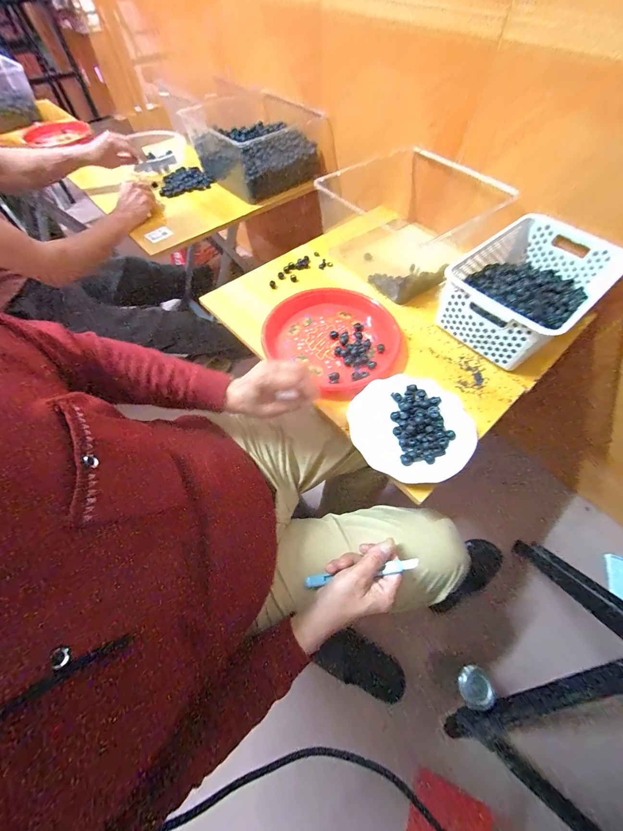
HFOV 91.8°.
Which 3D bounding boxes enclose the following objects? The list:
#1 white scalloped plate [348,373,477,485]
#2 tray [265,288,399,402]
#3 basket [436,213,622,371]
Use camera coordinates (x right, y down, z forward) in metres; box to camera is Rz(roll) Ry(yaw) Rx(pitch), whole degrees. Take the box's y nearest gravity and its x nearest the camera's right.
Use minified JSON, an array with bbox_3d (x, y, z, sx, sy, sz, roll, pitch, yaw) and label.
[{"bbox_3d":[0.155,0.016,0.477,0.179,0.026,0.179,0,60,0],"label":"white scalloped plate"},{"bbox_3d":[0.043,-0.155,0.576,0.253,0.028,0.234,0,60,0],"label":"tray"},{"bbox_3d":[0.406,-0.237,0.579,0.305,0.110,0.213,-38,67,-19],"label":"basket"}]

